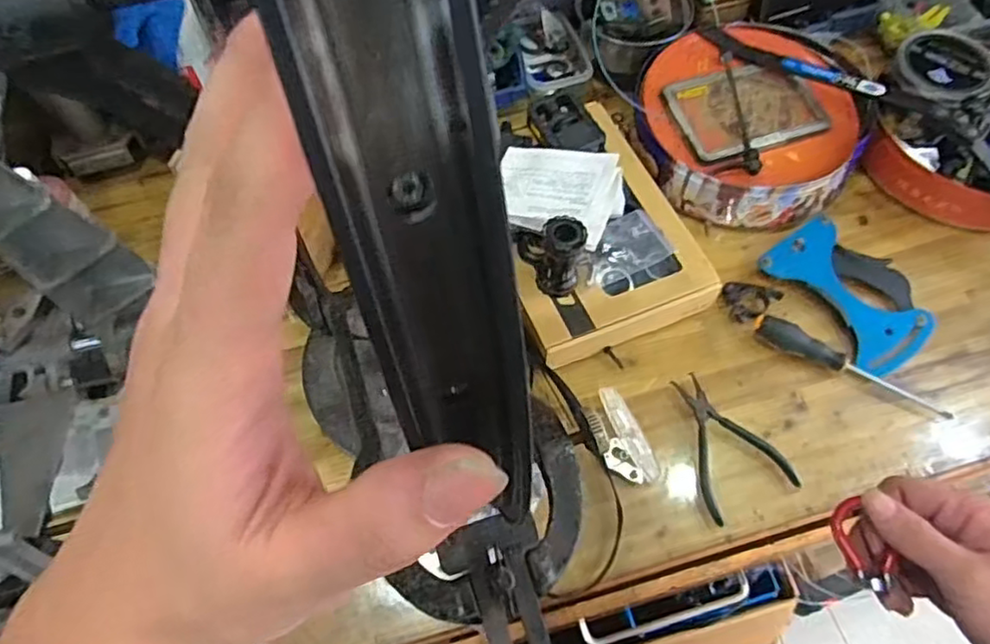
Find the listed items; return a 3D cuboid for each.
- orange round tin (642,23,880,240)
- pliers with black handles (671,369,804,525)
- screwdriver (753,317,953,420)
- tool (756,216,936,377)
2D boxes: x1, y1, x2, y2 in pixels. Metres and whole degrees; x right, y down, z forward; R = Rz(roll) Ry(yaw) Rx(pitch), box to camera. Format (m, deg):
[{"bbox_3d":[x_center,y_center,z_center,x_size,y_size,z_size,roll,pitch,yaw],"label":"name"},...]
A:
[{"bbox_3d":[0.336,-0.266,0.868,0.280,0.085,0.298,29,66,16],"label":"orange round tin"},{"bbox_3d":[0.239,0.127,0.704,0.099,0.018,0.150,-25,64,-12],"label":"pliers with black handles"},{"bbox_3d":[0.401,0.048,0.736,0.223,0.035,0.023,22,64,13],"label":"screwdriver"},{"bbox_3d":[0.426,-0.037,0.782,0.133,0.035,0.192,-30,65,-14],"label":"tool"}]

